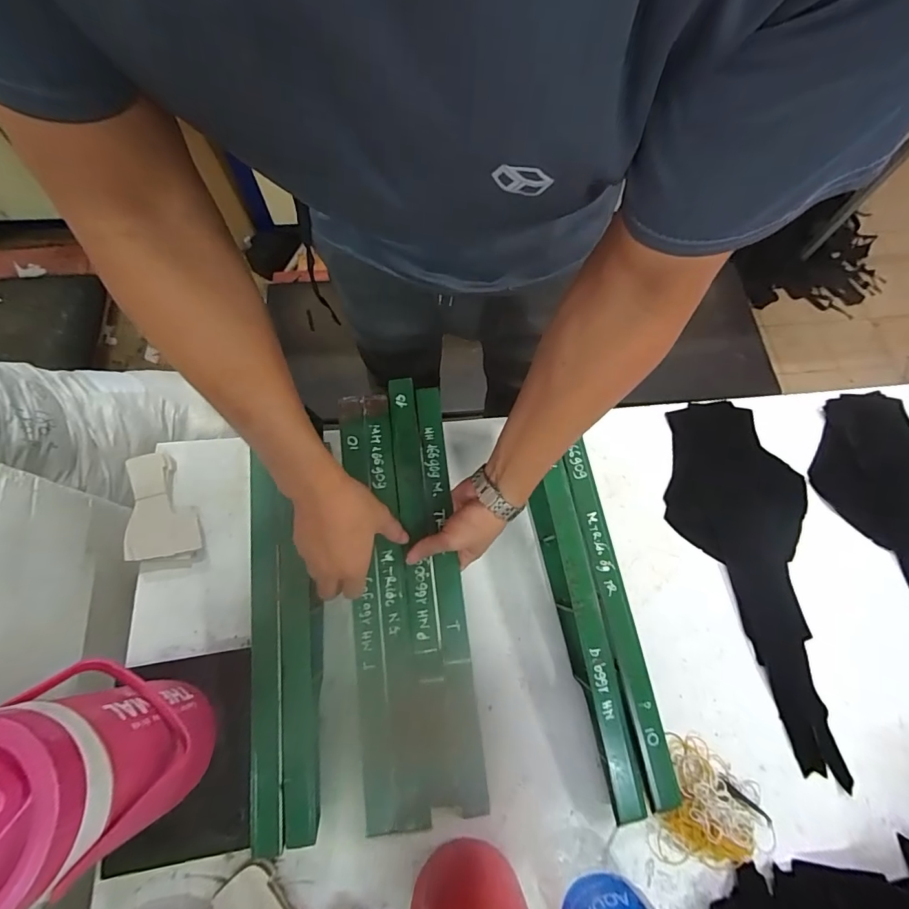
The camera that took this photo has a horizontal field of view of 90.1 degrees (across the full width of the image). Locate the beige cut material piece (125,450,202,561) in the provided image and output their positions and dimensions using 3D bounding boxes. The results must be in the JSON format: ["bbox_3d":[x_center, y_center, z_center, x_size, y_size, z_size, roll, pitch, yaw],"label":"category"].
[{"bbox_3d":[-0.395,0.067,0.615,0.081,0.029,0.141,-12,71,-6],"label":"beige cut material piece"}]

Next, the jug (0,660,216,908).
[{"bbox_3d":[-0.325,0.278,0.393,0.133,0.224,0.137,1,70,-2],"label":"jug"}]

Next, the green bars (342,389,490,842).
[{"bbox_3d":[-0.054,0.152,0.532,0.128,0.022,0.489,-5,78,-4],"label":"green bars"}]

